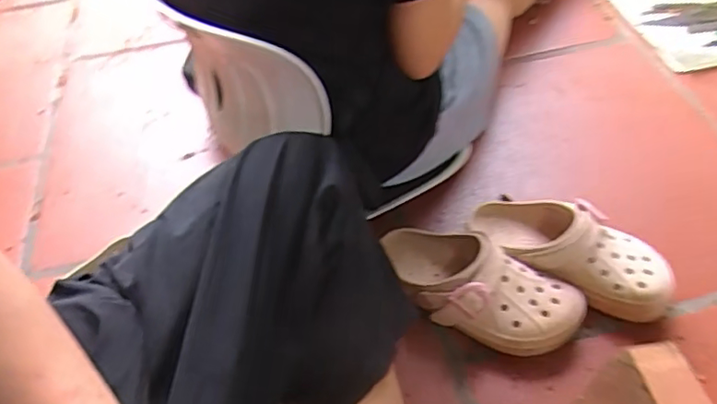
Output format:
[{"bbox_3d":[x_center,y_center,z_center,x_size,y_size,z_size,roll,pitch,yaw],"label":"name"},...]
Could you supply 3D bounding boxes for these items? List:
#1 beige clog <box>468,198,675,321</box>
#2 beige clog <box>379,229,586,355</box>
[{"bbox_3d":[0.254,0.055,0.710,0.245,0.092,0.099,22,55,22],"label":"beige clog"},{"bbox_3d":[0.133,0.098,0.684,0.246,0.090,0.106,21,55,22],"label":"beige clog"}]

